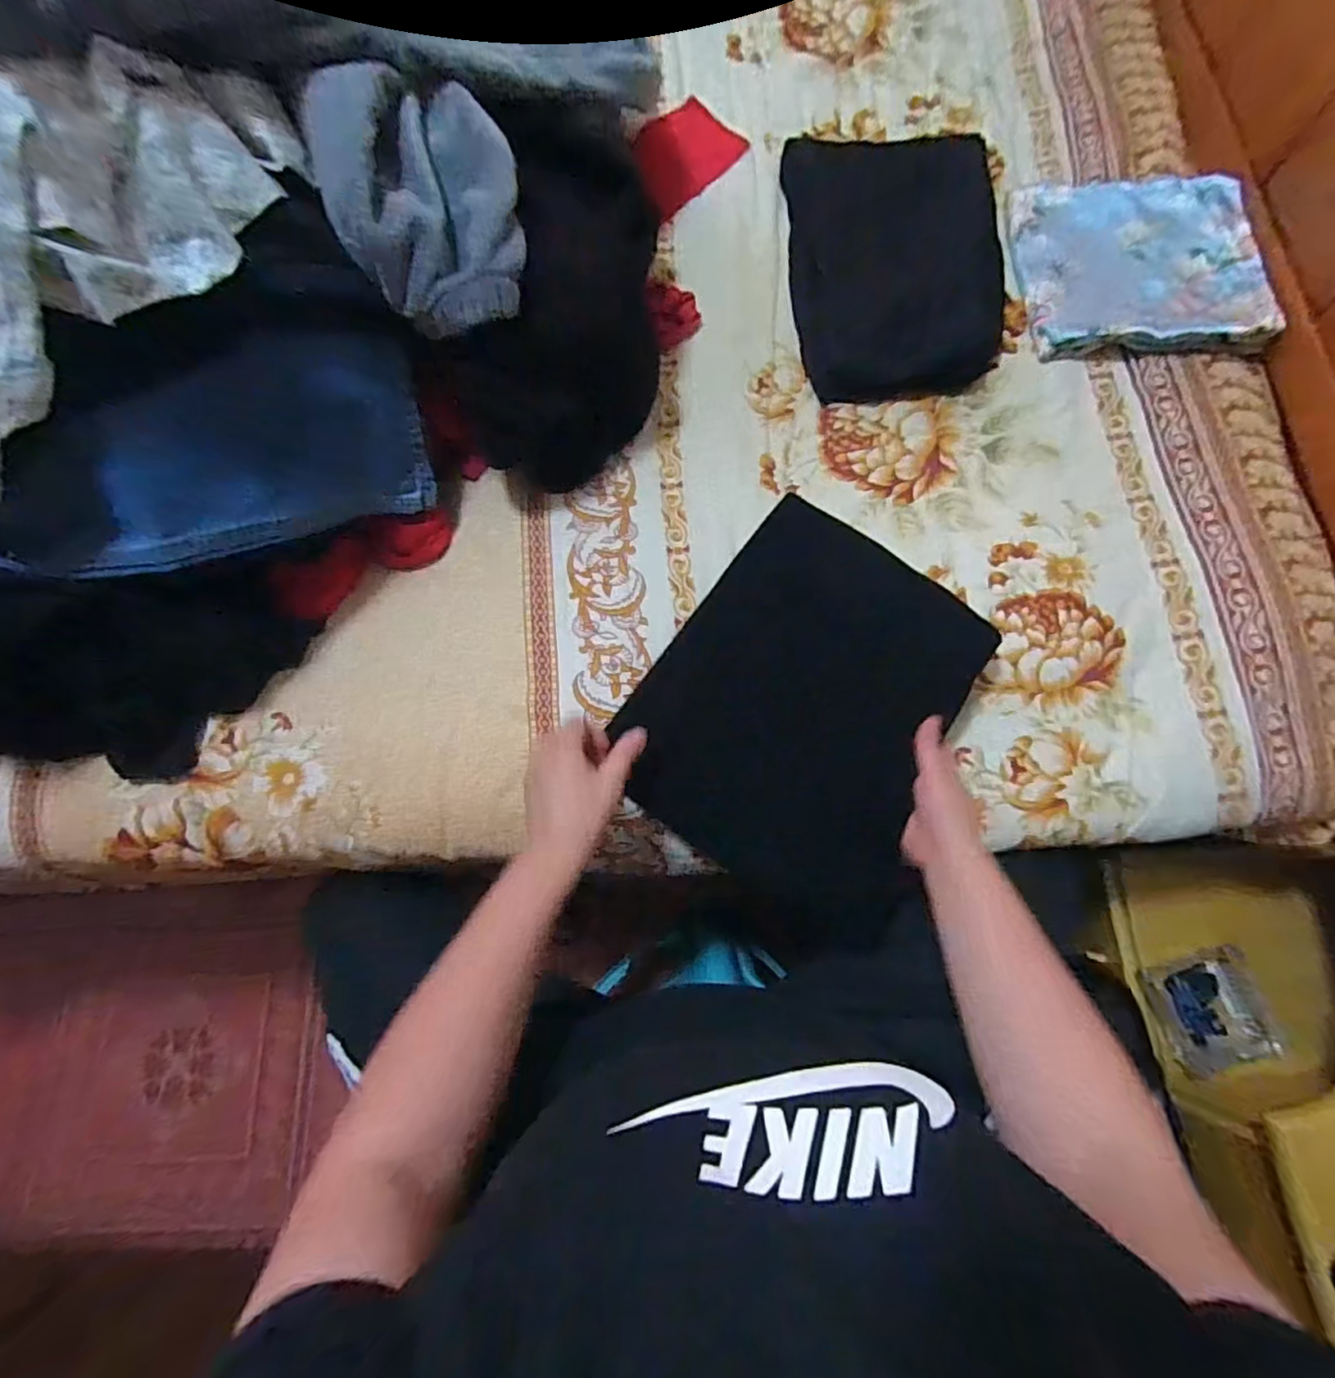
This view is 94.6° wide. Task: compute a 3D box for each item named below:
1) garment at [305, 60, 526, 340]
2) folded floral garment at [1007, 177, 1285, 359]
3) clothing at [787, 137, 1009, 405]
[{"bbox_3d":[-0.191,-0.385,0.475,0.142,0.086,0.176,-8,75,-1],"label":"garment"},{"bbox_3d":[0.501,-0.454,0.658,0.236,0.030,0.217,-3,78,1],"label":"folded floral garment"},{"bbox_3d":[0.252,-0.480,0.684,0.224,0.036,0.330,-3,78,1],"label":"clothing"}]

